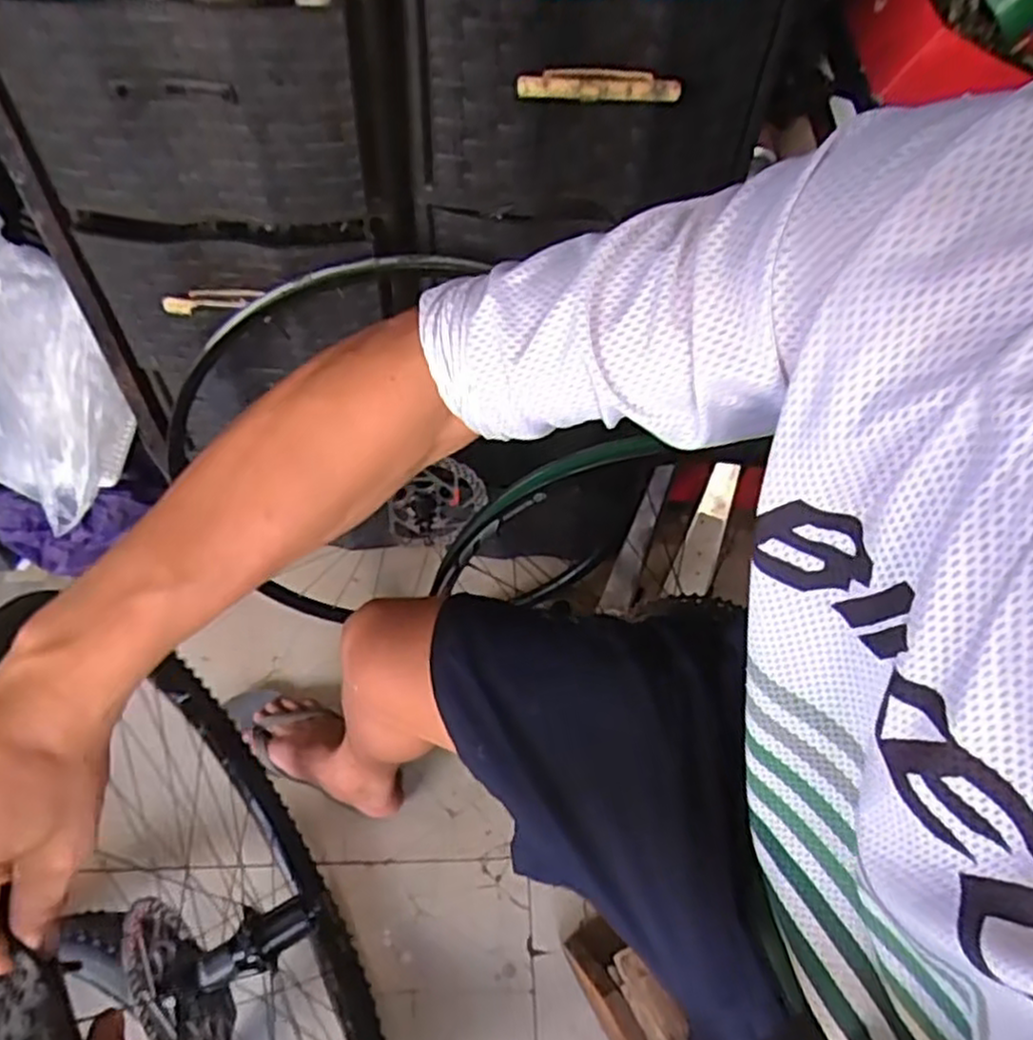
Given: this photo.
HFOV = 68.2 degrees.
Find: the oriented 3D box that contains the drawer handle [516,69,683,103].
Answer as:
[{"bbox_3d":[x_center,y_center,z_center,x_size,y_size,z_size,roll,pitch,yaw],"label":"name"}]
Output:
[{"bbox_3d":[0.073,-0.376,0.662,0.141,0.024,0.022,0,54,-3],"label":"drawer handle"}]

